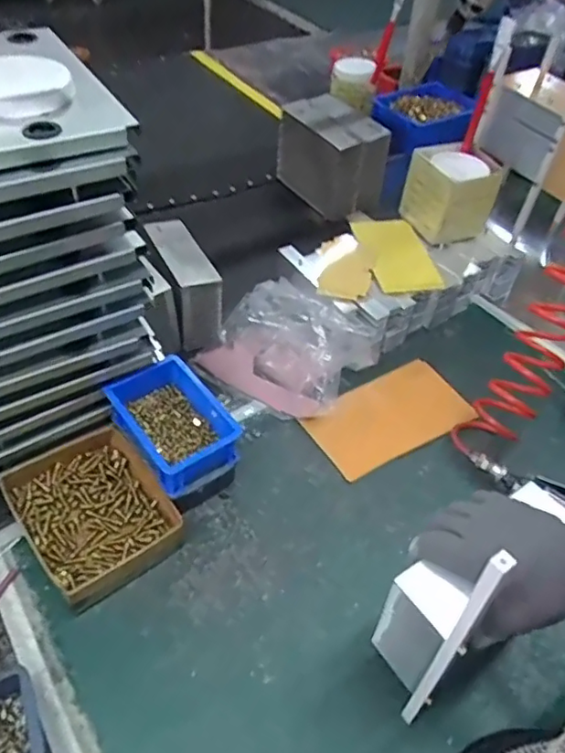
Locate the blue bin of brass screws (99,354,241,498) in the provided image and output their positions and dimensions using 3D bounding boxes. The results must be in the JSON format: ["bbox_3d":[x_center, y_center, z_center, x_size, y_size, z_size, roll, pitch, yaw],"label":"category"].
[{"bbox_3d":[-0.124,0.050,0.650,0.096,0.056,0.144,-28,56,-28],"label":"blue bin of brass screws"}]

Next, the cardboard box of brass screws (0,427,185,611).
[{"bbox_3d":[-0.210,0.146,0.633,0.138,0.045,0.187,-31,57,-30],"label":"cardboard box of brass screws"}]

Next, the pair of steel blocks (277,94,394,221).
[{"bbox_3d":[0.093,-0.416,1.104,0.121,0.154,0.197,-24,54,-26],"label":"pair of steel blocks"}]

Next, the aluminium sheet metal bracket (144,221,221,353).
[{"bbox_3d":[-0.144,-0.137,0.847,0.061,0.115,0.162,-18,51,-21],"label":"aluminium sheet metal bracket"}]

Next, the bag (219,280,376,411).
[{"bbox_3d":[0.013,-0.056,0.806,0.210,0.100,0.118,33,52,23],"label":"bag"}]

